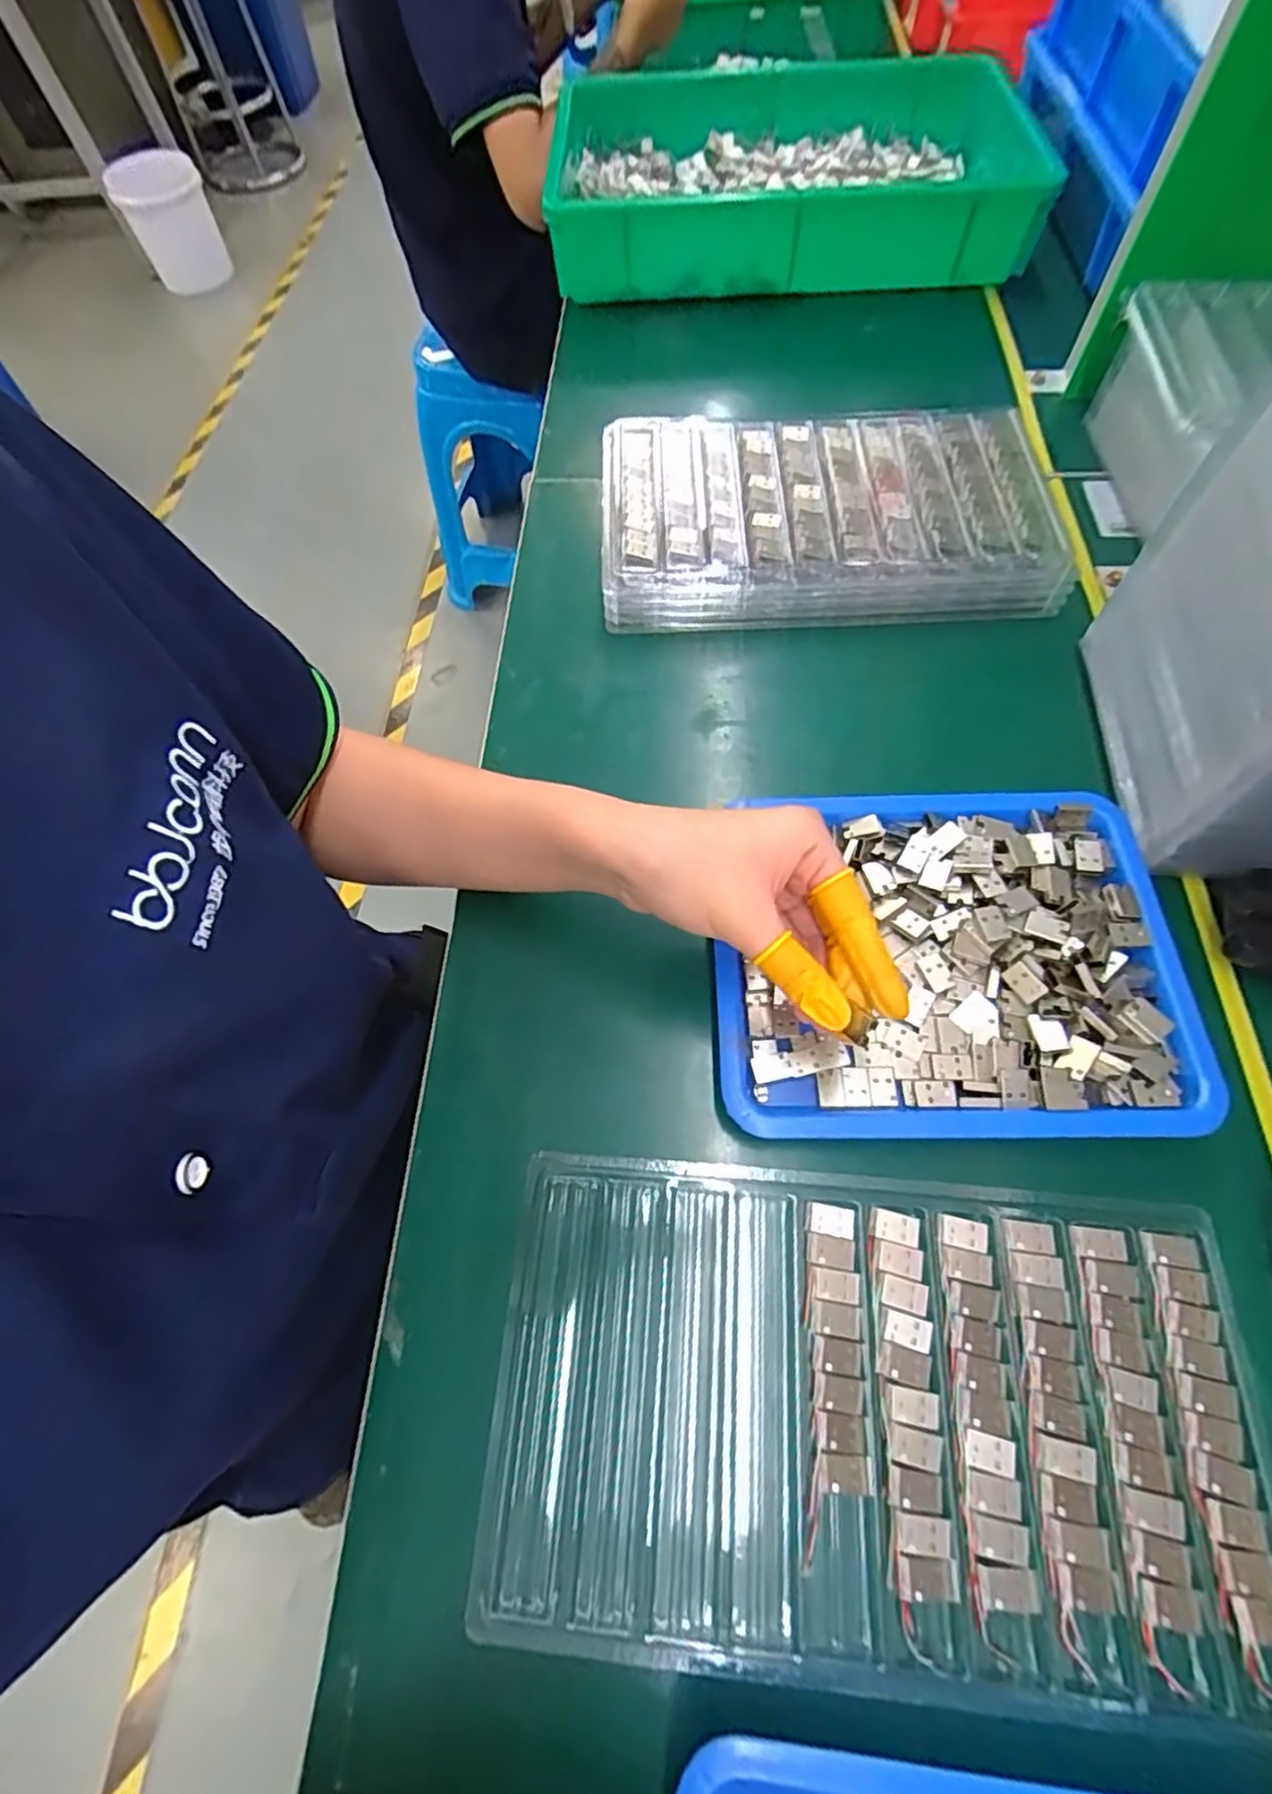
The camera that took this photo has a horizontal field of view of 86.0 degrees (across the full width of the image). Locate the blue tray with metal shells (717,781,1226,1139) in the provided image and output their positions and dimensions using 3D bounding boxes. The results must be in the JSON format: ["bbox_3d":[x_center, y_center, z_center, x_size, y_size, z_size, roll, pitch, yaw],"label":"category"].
[{"bbox_3d":[0.148,0.029,0.335,0.213,0.029,0.174,-1,64,3],"label":"blue tray with metal shells"}]

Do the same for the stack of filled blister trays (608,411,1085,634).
[{"bbox_3d":[0.125,-0.262,0.470,0.295,0.047,0.170,0,64,4],"label":"stack of filled blister trays"}]

